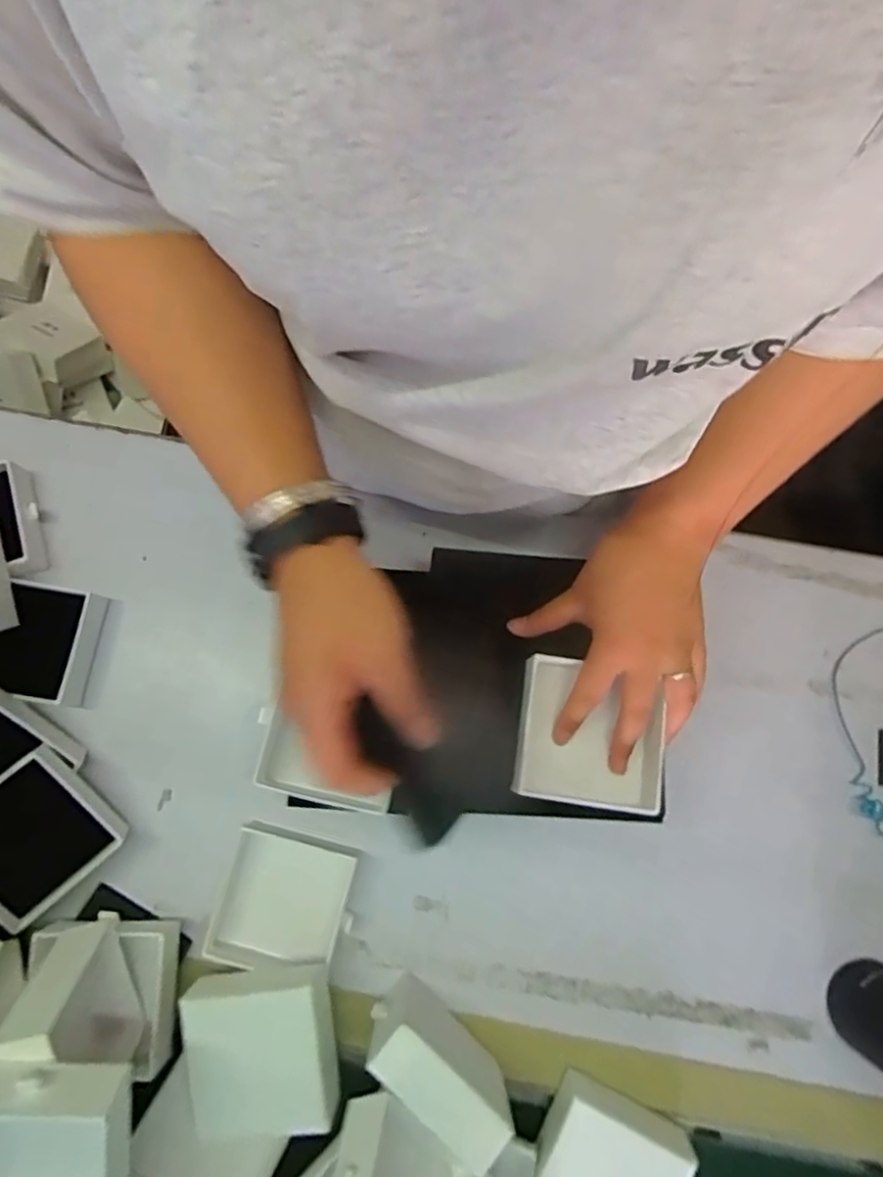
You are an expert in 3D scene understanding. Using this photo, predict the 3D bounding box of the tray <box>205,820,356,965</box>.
[{"bbox_3d":[-0.113,0.221,0.455,0.092,0.029,0.087,12,79,3],"label":"tray"}]

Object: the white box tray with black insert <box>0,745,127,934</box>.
[{"bbox_3d":[-0.284,0.170,0.438,0.094,0.025,0.088,-41,110,-15],"label":"white box tray with black insert"}]

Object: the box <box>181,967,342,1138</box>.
[{"bbox_3d":[-0.116,0.297,0.411,0.091,0.023,0.090,-6,86,4],"label":"box"}]

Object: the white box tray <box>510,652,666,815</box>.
[{"bbox_3d":[0.098,0.096,0.419,0.099,0.030,0.089,8,77,1],"label":"white box tray"}]

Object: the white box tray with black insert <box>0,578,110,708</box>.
[{"bbox_3d":[-0.316,0.039,0.492,0.084,0.042,0.087,10,79,2],"label":"white box tray with black insert"}]

